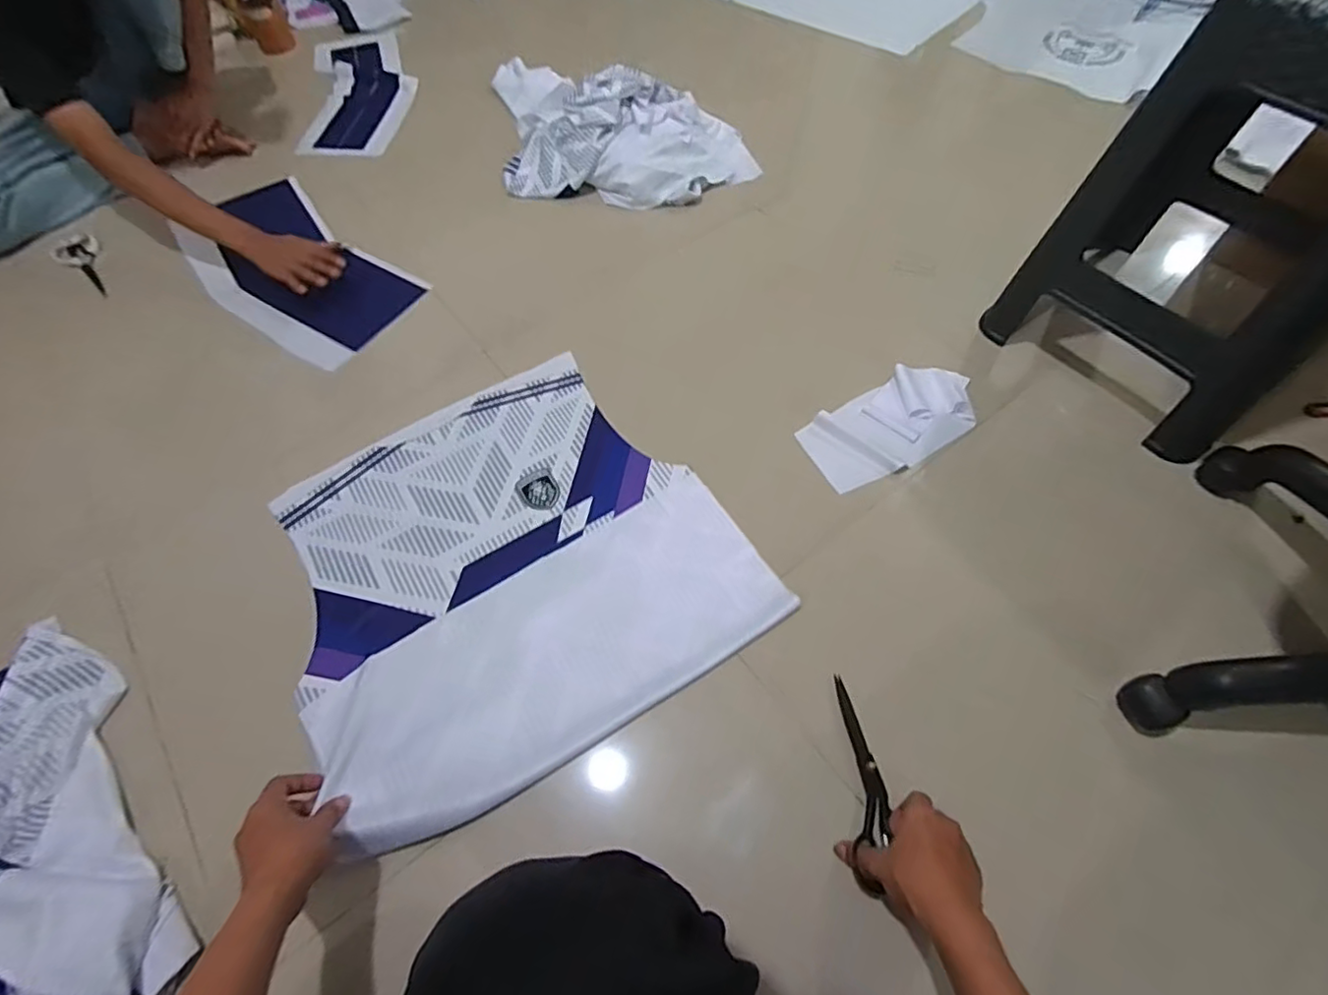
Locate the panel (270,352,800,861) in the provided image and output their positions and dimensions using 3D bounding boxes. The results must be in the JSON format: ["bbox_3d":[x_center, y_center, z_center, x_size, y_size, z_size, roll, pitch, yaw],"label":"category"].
[{"bbox_3d":[-0.212,0.075,0.818,0.552,0.039,0.539,-30,64,-14],"label":"panel"}]

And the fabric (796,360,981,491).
[{"bbox_3d":[0.345,-0.110,0.925,0.279,0.015,0.140,-30,64,-14],"label":"fabric"}]

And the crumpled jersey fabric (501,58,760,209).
[{"bbox_3d":[-0.095,-0.822,1.279,0.502,0.147,0.537,-9,61,-3],"label":"crumpled jersey fabric"}]

